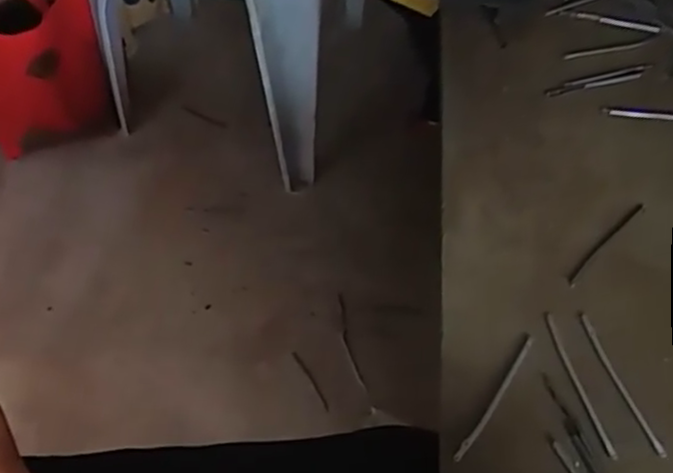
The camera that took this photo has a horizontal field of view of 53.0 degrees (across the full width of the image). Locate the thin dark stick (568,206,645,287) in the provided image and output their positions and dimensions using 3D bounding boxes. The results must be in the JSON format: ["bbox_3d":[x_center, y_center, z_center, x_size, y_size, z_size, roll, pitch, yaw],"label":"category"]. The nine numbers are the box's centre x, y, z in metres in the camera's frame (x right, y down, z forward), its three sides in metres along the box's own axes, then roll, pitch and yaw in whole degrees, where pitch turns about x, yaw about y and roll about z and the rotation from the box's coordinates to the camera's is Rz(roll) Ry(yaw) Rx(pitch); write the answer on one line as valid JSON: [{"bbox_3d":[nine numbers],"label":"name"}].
[{"bbox_3d":[0.219,0.005,0.547,0.008,0.006,0.112,39,64,23],"label":"thin dark stick"}]

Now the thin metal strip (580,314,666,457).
[{"bbox_3d":[0.199,0.102,0.474,0.008,0.004,0.108,-15,57,-10],"label":"thin metal strip"}]

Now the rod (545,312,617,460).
[{"bbox_3d":[0.167,0.100,0.468,0.007,0.004,0.107,-12,57,-8],"label":"rod"}]

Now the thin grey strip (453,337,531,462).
[{"bbox_3d":[0.110,0.109,0.463,0.006,0.004,0.106,31,61,20],"label":"thin grey strip"}]

